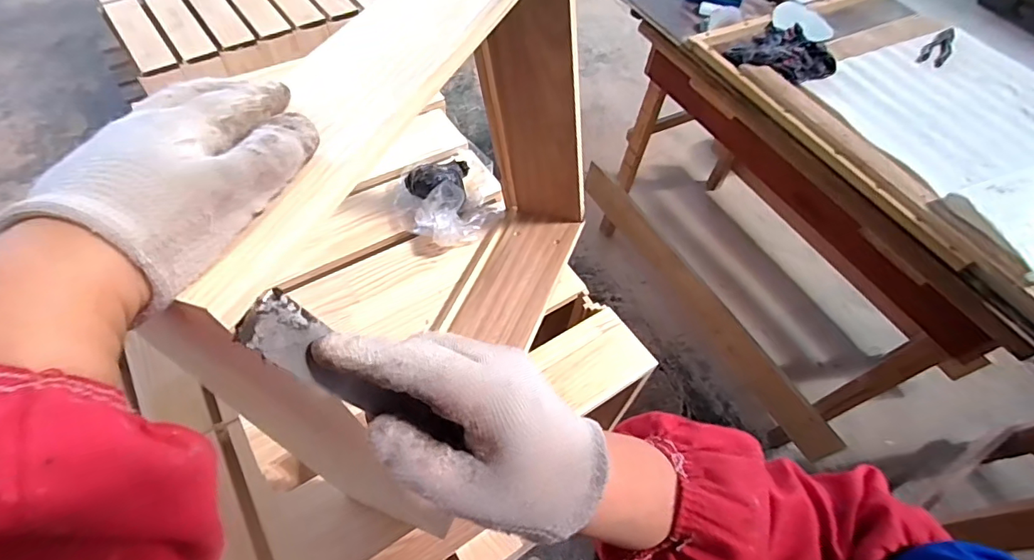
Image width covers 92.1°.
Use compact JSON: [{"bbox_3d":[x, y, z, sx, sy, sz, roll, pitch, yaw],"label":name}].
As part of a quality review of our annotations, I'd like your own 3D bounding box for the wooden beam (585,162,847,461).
[{"bbox_3d":[0.533,0.036,1.533,0.045,0.146,1.093,-23,61,-19],"label":"wooden beam"}]

